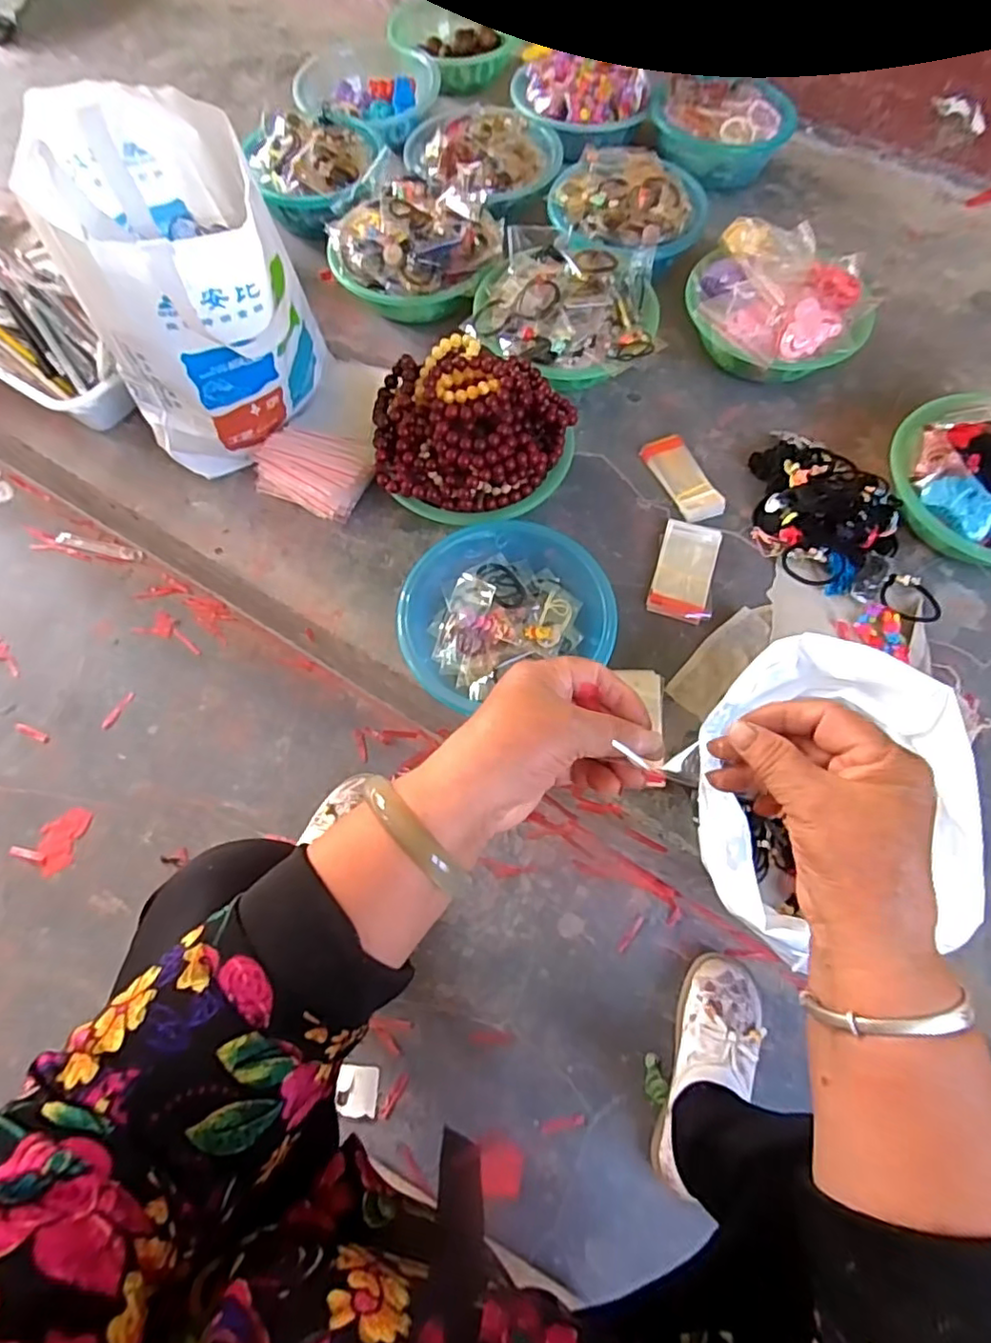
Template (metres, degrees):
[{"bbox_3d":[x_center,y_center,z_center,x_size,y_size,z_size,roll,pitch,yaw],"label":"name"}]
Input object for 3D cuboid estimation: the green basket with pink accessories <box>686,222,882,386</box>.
[{"bbox_3d":[0.382,-0.493,0.828,0.237,0.111,0.238,26,71,10],"label":"green basket with pink accessories"}]

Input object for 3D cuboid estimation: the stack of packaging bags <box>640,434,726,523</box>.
[{"bbox_3d":[0.237,-0.245,0.777,0.056,0.017,0.128,-24,70,-9],"label":"stack of packaging bags"}]

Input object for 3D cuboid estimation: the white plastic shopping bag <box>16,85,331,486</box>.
[{"bbox_3d":[-0.323,-0.396,0.670,0.220,0.288,0.232,-16,69,-6],"label":"white plastic shopping bag"}]

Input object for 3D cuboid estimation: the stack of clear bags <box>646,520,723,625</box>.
[{"bbox_3d":[0.227,-0.118,0.726,0.070,0.020,0.131,17,69,7],"label":"stack of clear bags"}]

